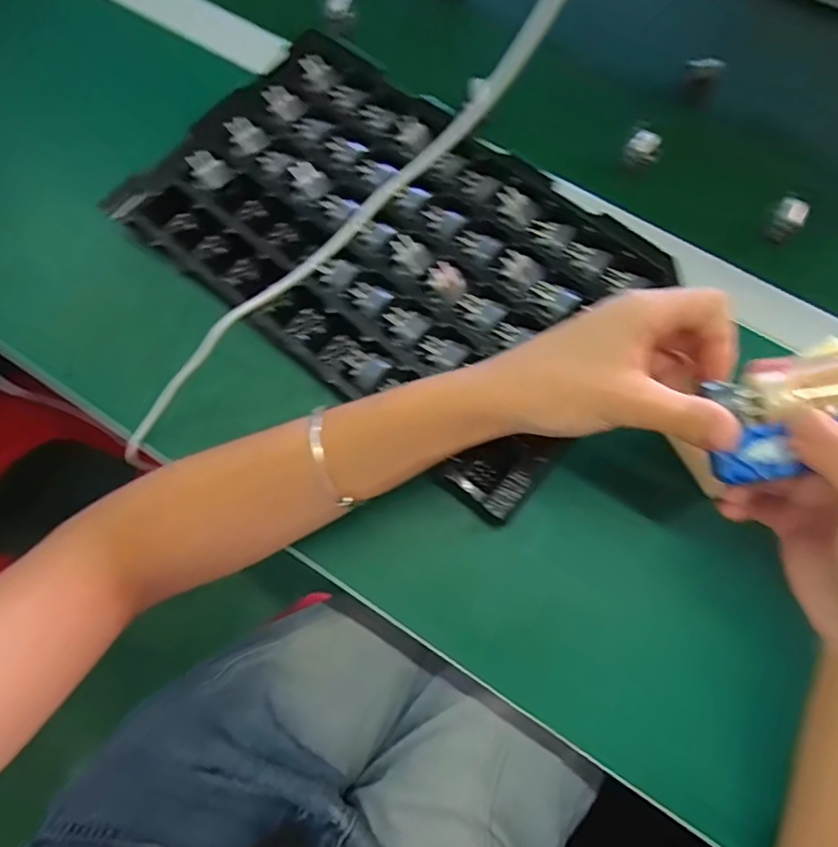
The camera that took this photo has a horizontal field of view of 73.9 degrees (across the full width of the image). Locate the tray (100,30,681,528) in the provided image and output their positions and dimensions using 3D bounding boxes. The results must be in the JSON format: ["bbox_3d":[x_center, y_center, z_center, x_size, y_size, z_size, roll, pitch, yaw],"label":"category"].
[{"bbox_3d":[-0.016,-0.122,0.393,0.339,0.030,0.209,39,77,12],"label":"tray"}]

